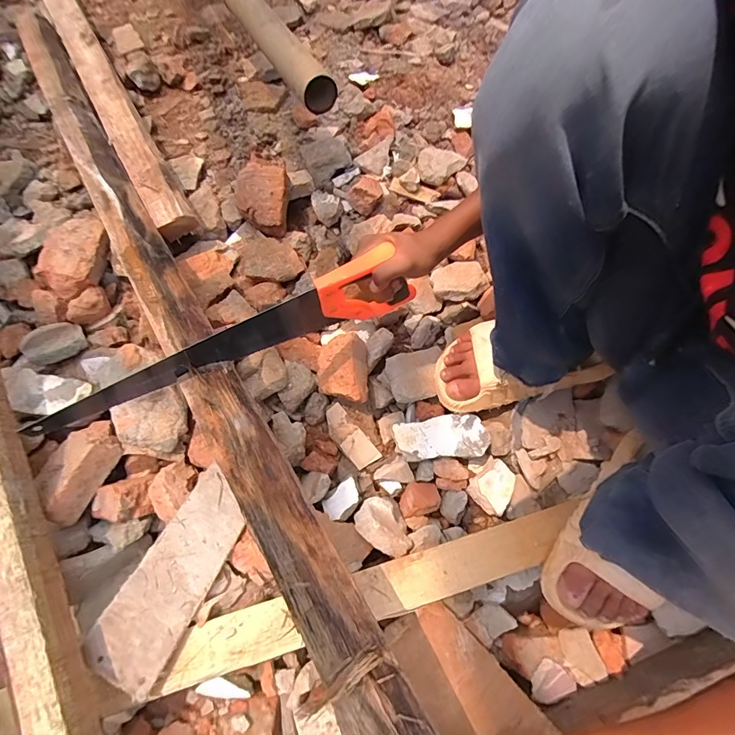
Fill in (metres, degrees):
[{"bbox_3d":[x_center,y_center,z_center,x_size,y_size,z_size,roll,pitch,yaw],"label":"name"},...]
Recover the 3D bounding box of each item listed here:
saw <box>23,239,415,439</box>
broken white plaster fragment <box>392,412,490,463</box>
[{"bbox_3d":[-0.147,-0.034,0.472,0.442,0.111,0.033,-25,69,-11],"label":"saw"},{"bbox_3d":[0.107,0.101,0.592,0.131,0.010,0.060,-5,65,-5],"label":"broken white plaster fragment"}]

